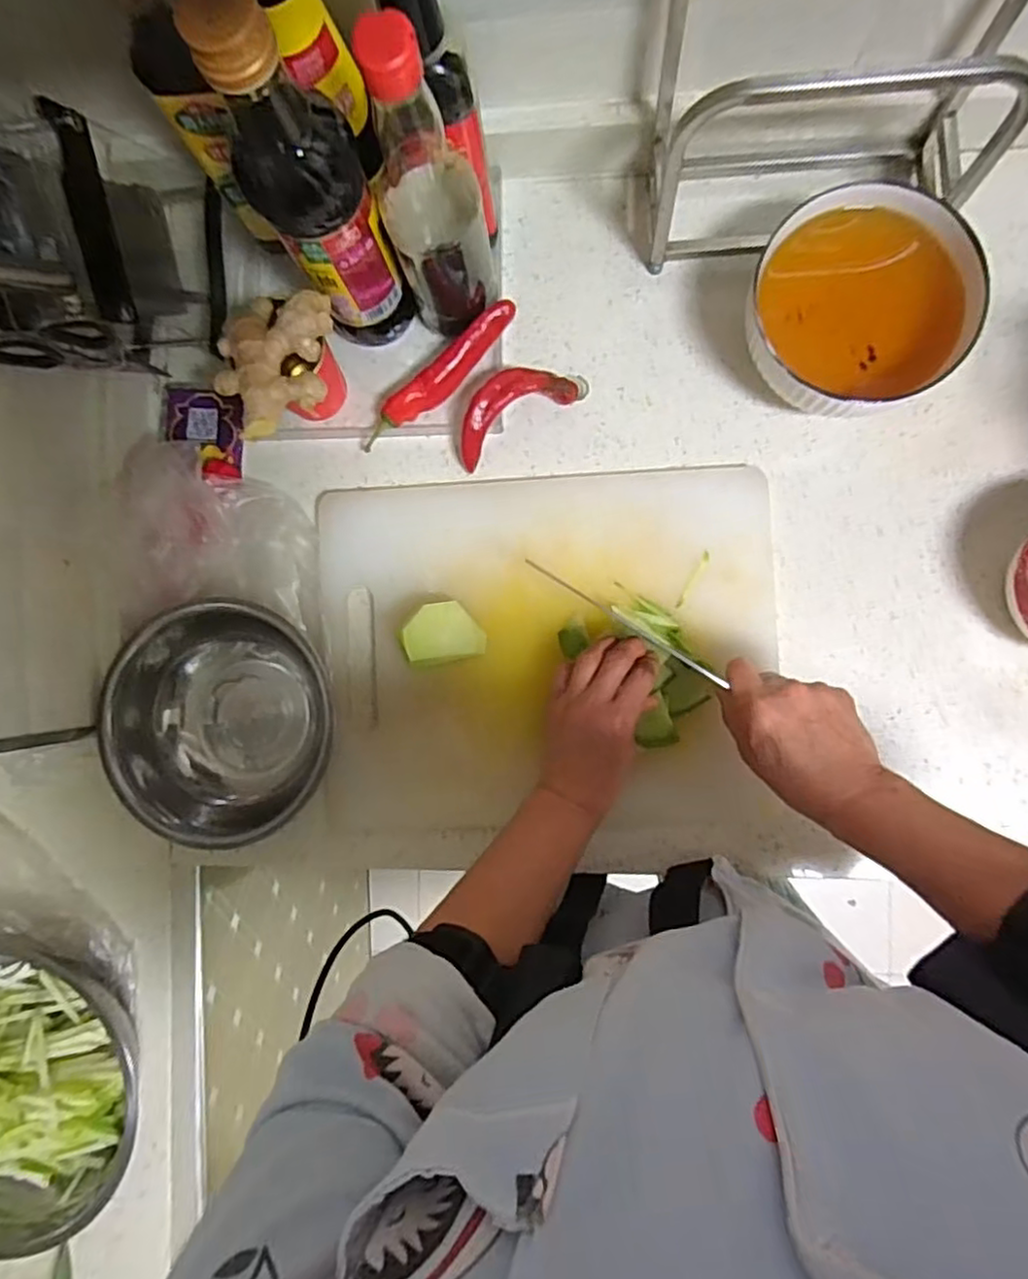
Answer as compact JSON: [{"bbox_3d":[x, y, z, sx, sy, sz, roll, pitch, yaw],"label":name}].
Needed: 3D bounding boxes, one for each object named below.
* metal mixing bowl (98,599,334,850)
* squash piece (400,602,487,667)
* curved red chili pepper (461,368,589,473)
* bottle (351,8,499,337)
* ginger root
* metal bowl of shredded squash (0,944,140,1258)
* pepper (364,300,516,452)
[{"bbox_3d":[-0.239,0.061,0.540,0.166,0.071,0.176,0,89,5],"label":"metal mixing bowl"},{"bbox_3d":[-0.054,-0.005,0.532,0.057,0.046,0.049,-12,87,3],"label":"squash piece"},{"bbox_3d":[0.000,-0.191,0.551,0.119,0.037,0.046,-32,86,2],"label":"curved red chili pepper"},{"bbox_3d":[-0.054,-0.286,0.451,0.068,0.248,0.058,-18,87,3],"label":"bottle"},{"bbox_3d":[-0.171,-0.197,0.481,0.074,0.029,0.099,8,90,5],"label":"ginger root"},{"bbox_3d":[-0.411,0.354,0.543,0.215,0.086,0.218,0,89,5],"label":"metal bowl of shredded squash"},{"bbox_3d":[-0.062,-0.213,0.551,0.160,0.017,0.024,-39,87,12],"label":"pepper"}]

